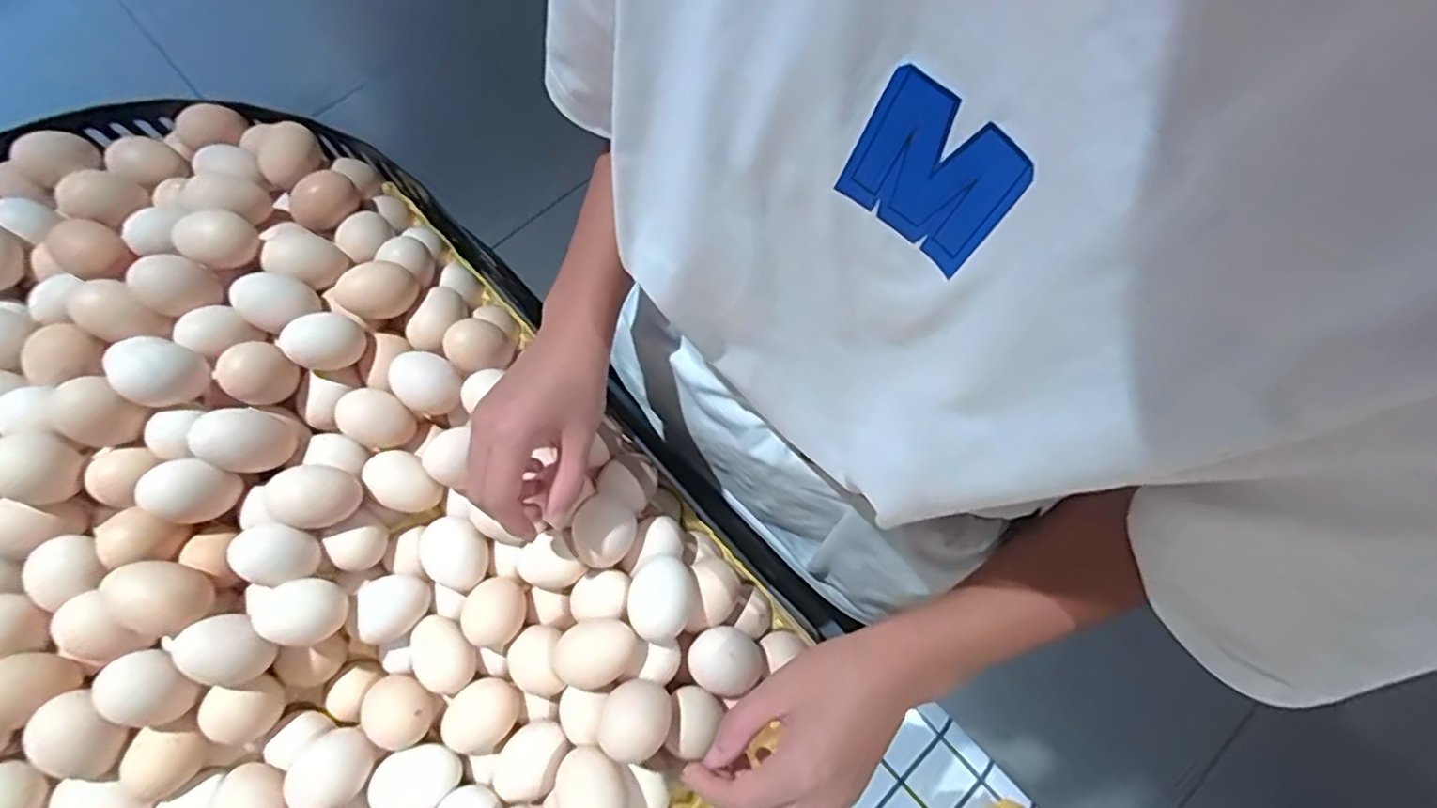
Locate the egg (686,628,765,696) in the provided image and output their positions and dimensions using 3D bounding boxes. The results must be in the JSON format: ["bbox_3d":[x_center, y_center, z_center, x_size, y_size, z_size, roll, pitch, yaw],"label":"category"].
[{"bbox_3d":[0.004,0.175,0.446,0.044,0.042,0.044,1,72,-2],"label":"egg"}]

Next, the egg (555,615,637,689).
[{"bbox_3d":[-0.080,0.164,0.433,0.051,0.038,0.040,-20,74,-8],"label":"egg"}]

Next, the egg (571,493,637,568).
[{"bbox_3d":[-0.078,0.088,0.448,0.039,0.040,0.044,37,74,10],"label":"egg"}]

